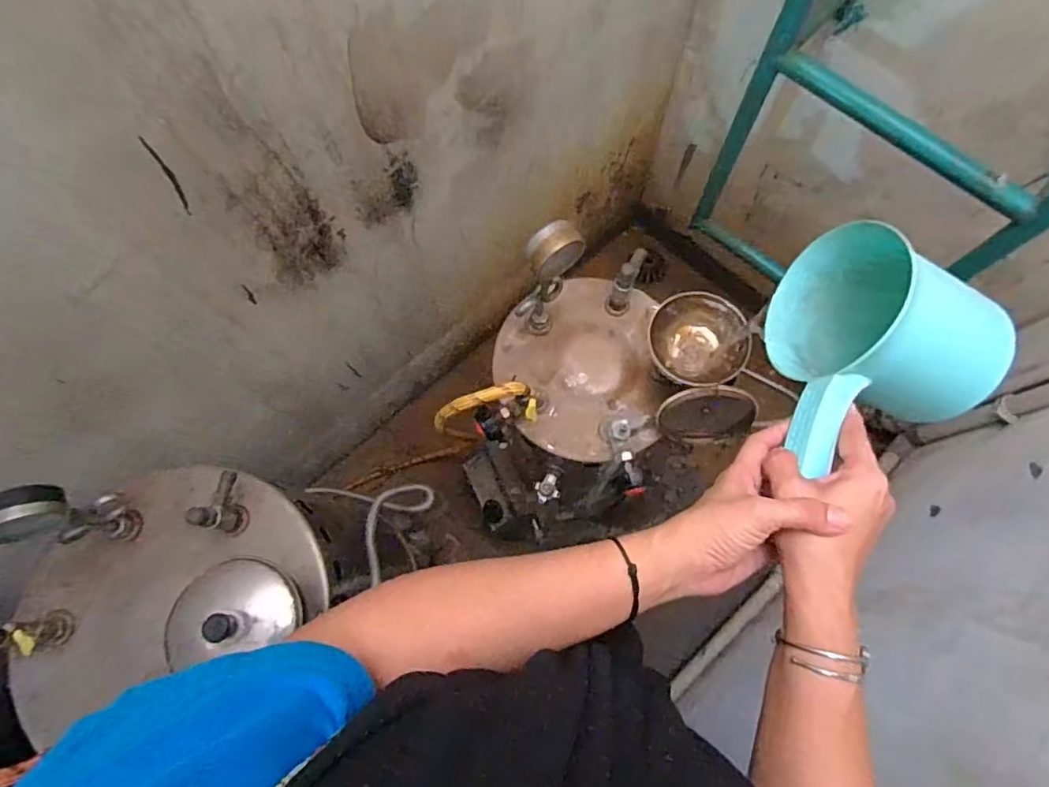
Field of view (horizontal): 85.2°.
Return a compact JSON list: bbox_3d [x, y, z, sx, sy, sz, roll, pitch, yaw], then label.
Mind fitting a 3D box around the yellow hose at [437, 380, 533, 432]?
[{"bbox_3d":[-0.063,0.016,0.664,0.141,0.059,0.014,-23,72,25],"label":"yellow hose"}]

